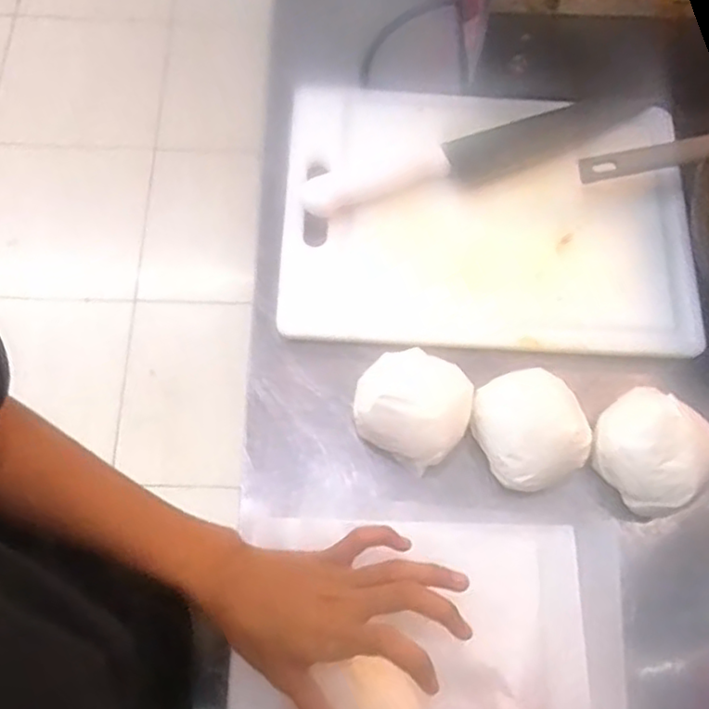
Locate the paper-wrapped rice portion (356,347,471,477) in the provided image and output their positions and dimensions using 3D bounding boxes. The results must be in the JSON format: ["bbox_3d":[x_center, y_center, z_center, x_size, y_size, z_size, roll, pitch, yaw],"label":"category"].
[{"bbox_3d":[0.045,0.036,0.515,0.082,0.054,0.080,26,71,8],"label":"paper-wrapped rice portion"}]

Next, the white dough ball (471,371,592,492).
[{"bbox_3d":[0.131,0.054,0.514,0.077,0.041,0.090,-19,71,-9],"label":"white dough ball"}]

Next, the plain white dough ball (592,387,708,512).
[{"bbox_3d":[0.221,0.071,0.511,0.080,0.060,0.073,43,74,13],"label":"plain white dough ball"}]

